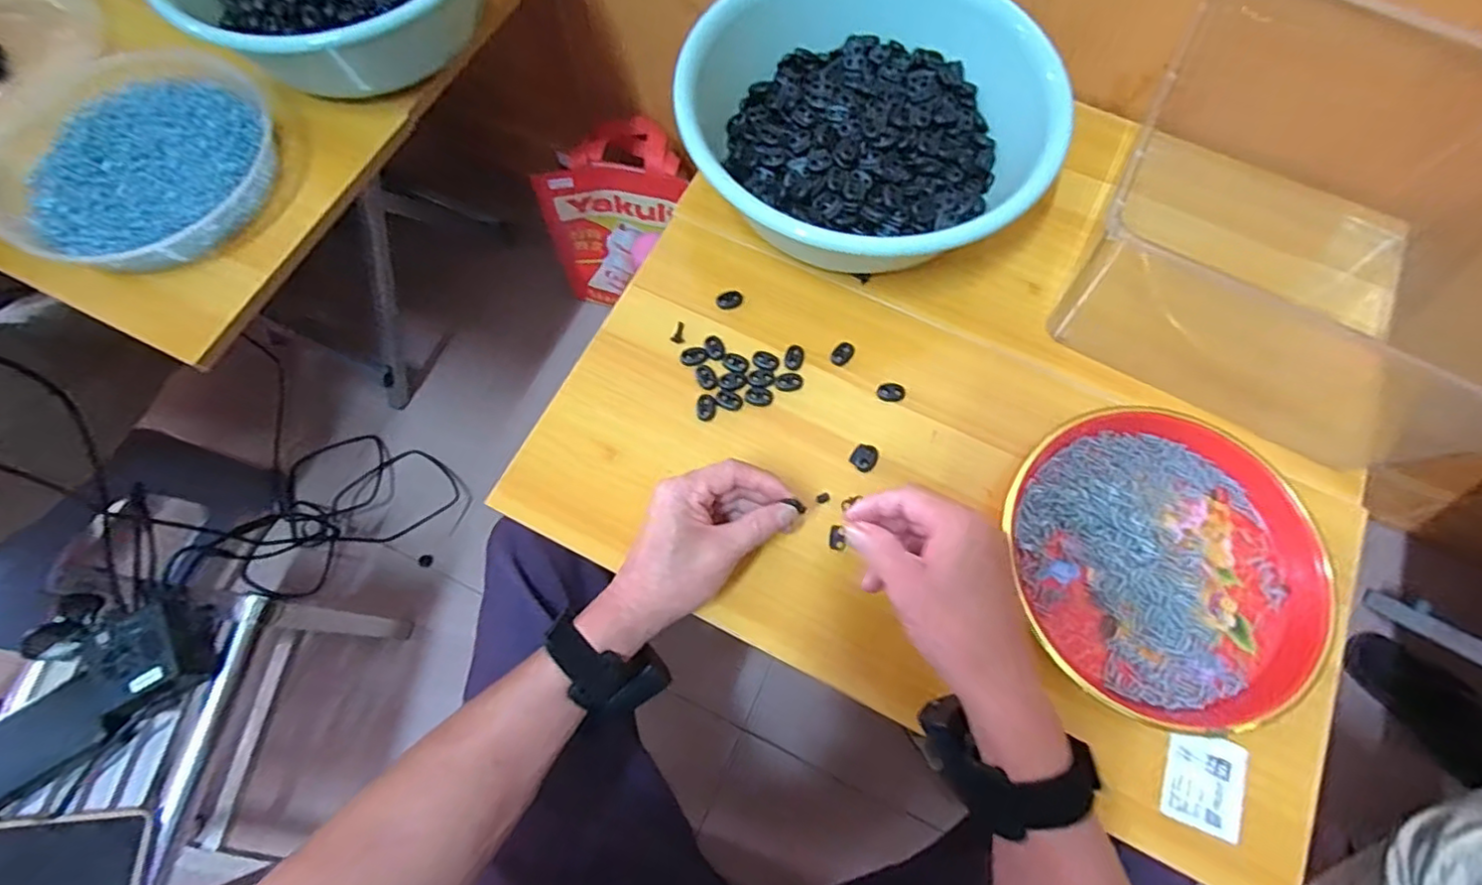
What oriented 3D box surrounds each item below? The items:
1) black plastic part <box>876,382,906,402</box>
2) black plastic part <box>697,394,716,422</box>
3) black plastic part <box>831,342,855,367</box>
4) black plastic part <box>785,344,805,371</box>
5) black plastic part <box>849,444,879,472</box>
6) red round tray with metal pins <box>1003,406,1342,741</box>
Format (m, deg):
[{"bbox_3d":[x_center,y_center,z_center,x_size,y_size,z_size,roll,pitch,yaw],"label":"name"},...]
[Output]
[{"bbox_3d":[0.123,-0.041,0.516,0.023,0.010,0.013,7,71,2],"label":"black plastic part"},{"bbox_3d":[-0.027,-0.028,0.507,0.014,0.004,0.023,4,71,1],"label":"black plastic part"},{"bbox_3d":[0.085,-0.074,0.527,0.015,0.004,0.022,38,75,12],"label":"black plastic part"},{"bbox_3d":[0.045,-0.071,0.524,0.015,0.004,0.024,14,71,5],"label":"black plastic part"},{"bbox_3d":[0.098,0.011,0.498,0.019,0.004,0.022,35,74,11],"label":"black plastic part"},{"bbox_3d":[0.312,0.083,0.461,0.218,0.029,0.222,0,71,0],"label":"red round tray with metal pins"}]

